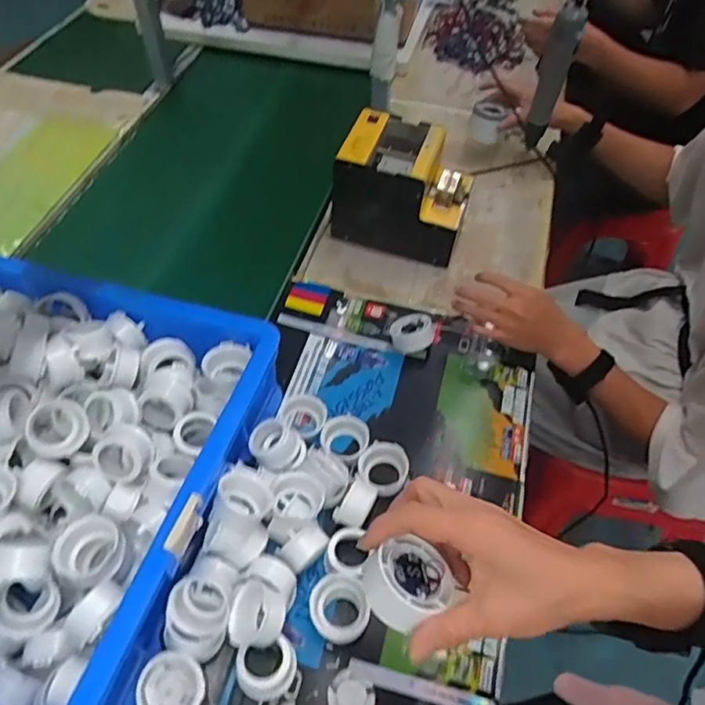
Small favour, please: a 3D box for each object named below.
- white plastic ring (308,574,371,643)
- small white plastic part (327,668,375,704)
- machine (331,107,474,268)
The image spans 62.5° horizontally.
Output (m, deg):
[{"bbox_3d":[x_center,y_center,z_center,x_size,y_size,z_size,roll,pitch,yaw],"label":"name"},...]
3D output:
[{"bbox_3d":[-0.015,0.244,0.553,0.058,0.033,0.055,6,63,-13],"label":"white plastic ring"},{"bbox_3d":[-0.001,0.308,0.520,0.040,0.006,0.038,1,53,-1],"label":"small white plastic part"},{"bbox_3d":[0.072,-0.230,0.832,0.180,0.145,0.110,14,54,9],"label":"machine"}]

